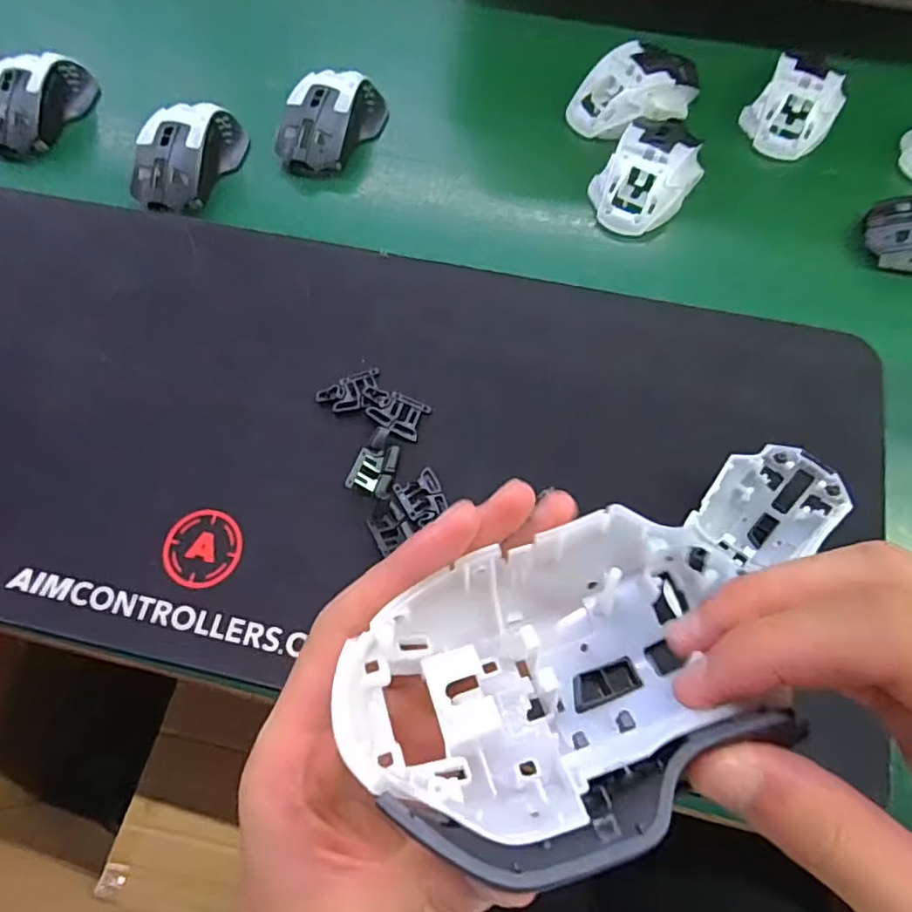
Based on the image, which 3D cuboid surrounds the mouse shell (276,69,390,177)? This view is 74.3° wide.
[{"bbox_3d":[-0.103,-0.274,0.489,0.060,0.034,0.100,23,70,9],"label":"mouse shell"}]

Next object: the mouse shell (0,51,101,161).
[{"bbox_3d":[-0.355,-0.299,0.507,0.059,0.038,0.099,11,68,5],"label":"mouse shell"}]

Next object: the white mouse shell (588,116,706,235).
[{"bbox_3d":[0.149,-0.218,0.459,0.063,0.034,0.098,39,73,14],"label":"white mouse shell"}]

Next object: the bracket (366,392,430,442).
[{"bbox_3d":[-0.038,-0.028,0.391,0.035,0.008,0.027,23,70,9],"label":"bracket"}]

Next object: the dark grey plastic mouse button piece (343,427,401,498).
[{"bbox_3d":[-0.050,0.003,0.375,0.023,0.011,0.041,18,69,7],"label":"dark grey plastic mouse button piece"}]

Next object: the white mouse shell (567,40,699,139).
[{"bbox_3d":[0.150,-0.302,0.496,0.107,0.032,0.067,-31,71,-12],"label":"white mouse shell"}]

